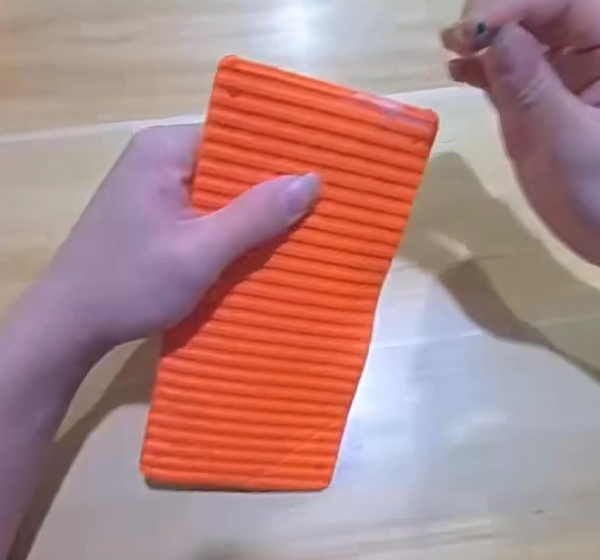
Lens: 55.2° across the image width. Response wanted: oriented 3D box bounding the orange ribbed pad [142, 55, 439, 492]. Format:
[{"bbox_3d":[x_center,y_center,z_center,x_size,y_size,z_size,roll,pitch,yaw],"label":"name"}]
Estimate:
[{"bbox_3d":[-0.009,0.012,0.267,0.096,0.009,0.197,9,106,-17],"label":"orange ribbed pad"}]

